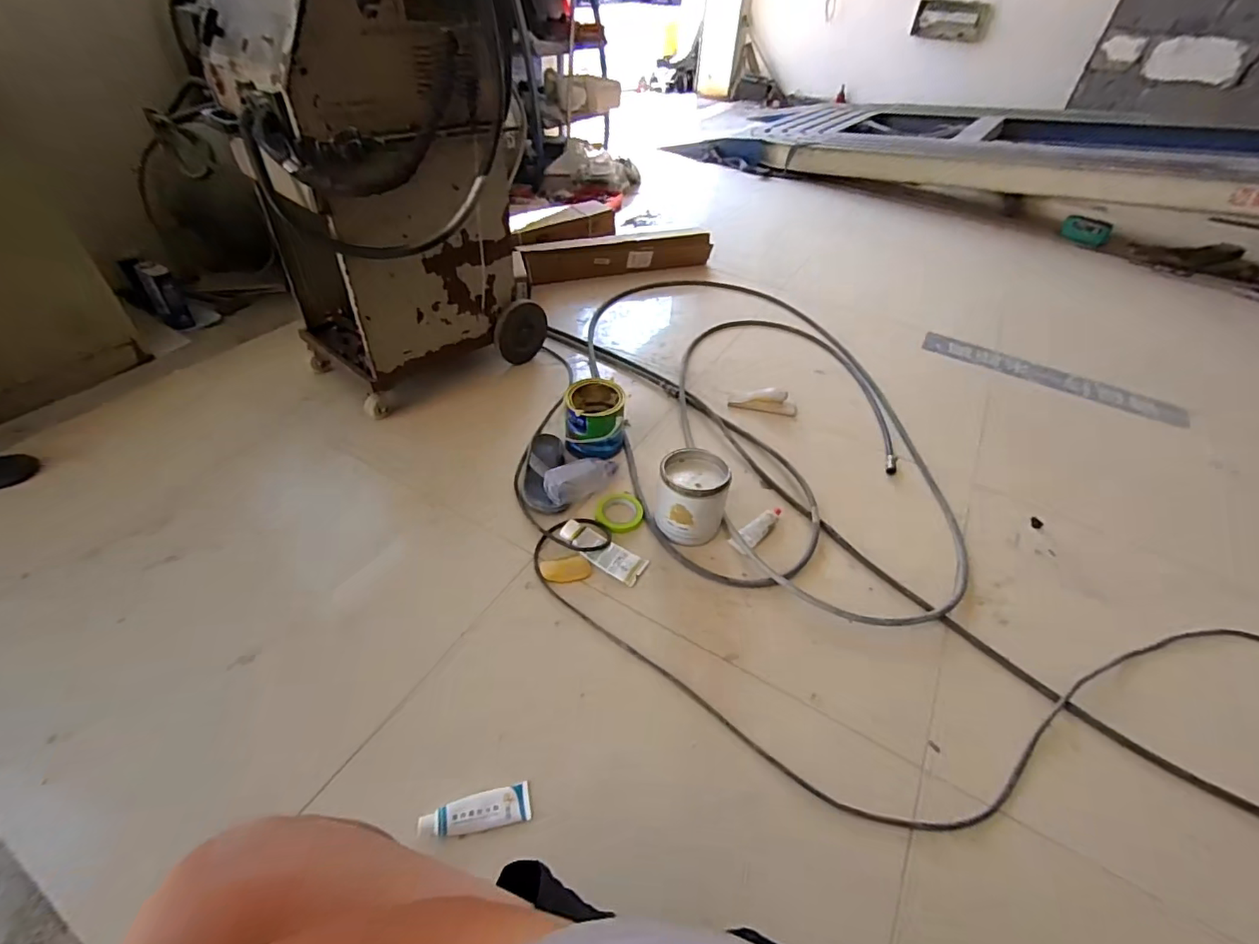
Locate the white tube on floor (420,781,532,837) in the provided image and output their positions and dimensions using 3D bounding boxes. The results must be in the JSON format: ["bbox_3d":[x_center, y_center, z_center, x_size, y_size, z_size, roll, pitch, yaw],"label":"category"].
[{"bbox_3d":[-0.223,0.494,0.789,0.152,0.027,0.051,-6,45,-13],"label":"white tube on floor"}]

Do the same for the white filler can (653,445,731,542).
[{"bbox_3d":[0.136,0.055,1.186,0.147,0.153,0.148,6,43,0],"label":"white filler can"}]

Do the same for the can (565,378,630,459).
[{"bbox_3d":[-0.086,-0.125,1.372,0.148,0.140,0.171,-2,44,-9],"label":"can"}]

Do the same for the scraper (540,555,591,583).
[{"bbox_3d":[-0.131,0.202,1.117,0.099,0.005,0.056,-6,50,-10],"label":"scraper"}]

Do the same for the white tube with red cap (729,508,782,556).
[{"bbox_3d":[0.287,0.124,1.216,0.047,0.021,0.159,35,50,27],"label":"white tube with red cap"}]

